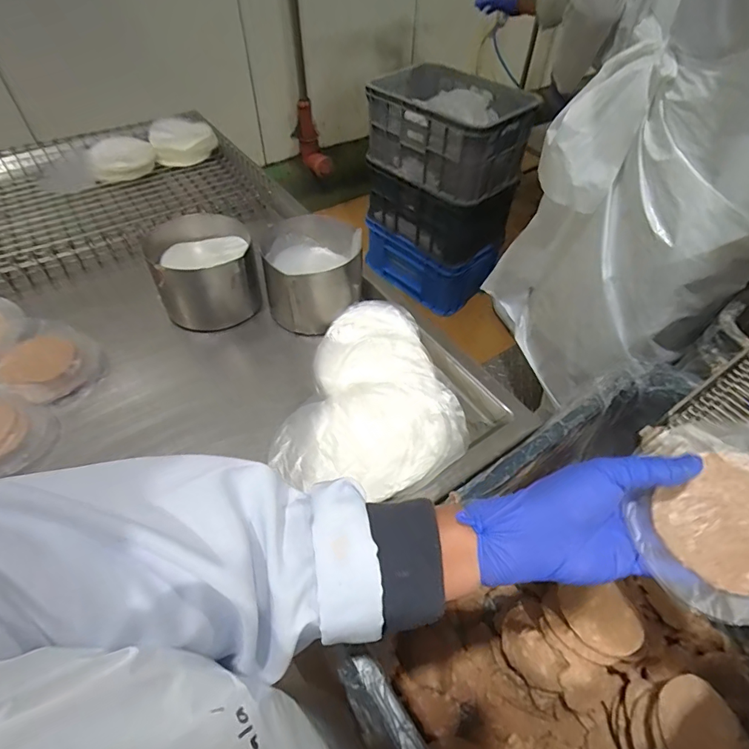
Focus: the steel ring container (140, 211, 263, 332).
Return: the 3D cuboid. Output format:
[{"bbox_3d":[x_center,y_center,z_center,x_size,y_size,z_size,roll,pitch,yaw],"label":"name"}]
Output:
[{"bbox_3d":[-0.245,-0.148,0.660,0.138,0.102,0.131,-16,52,-12],"label":"steel ring container"}]

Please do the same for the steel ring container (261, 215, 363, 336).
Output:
[{"bbox_3d":[-0.088,-0.150,0.665,0.138,0.093,0.154,-3,50,-2],"label":"steel ring container"}]

